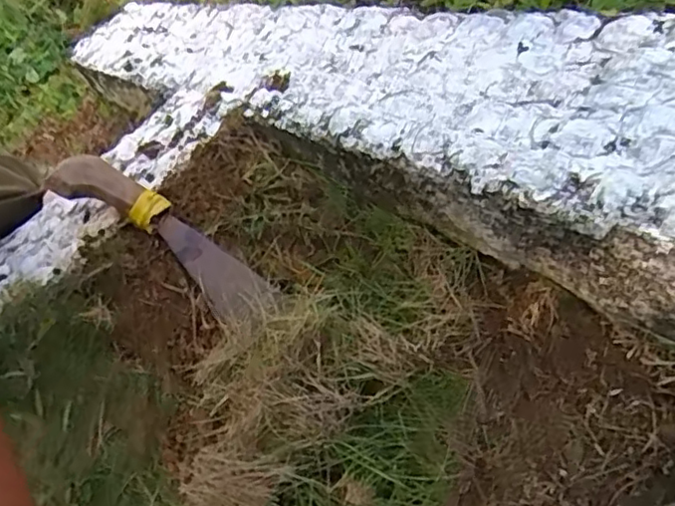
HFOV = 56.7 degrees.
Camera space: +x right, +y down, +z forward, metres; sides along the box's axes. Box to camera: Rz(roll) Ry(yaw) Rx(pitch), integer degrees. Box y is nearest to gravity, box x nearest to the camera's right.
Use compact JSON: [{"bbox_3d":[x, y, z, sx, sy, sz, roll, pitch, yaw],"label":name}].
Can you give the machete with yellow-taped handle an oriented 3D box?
[{"bbox_3d":[-0.152,-0.012,0.558,0.234,0.042,0.053,35,75,13],"label":"machete with yellow-taped handle"}]

